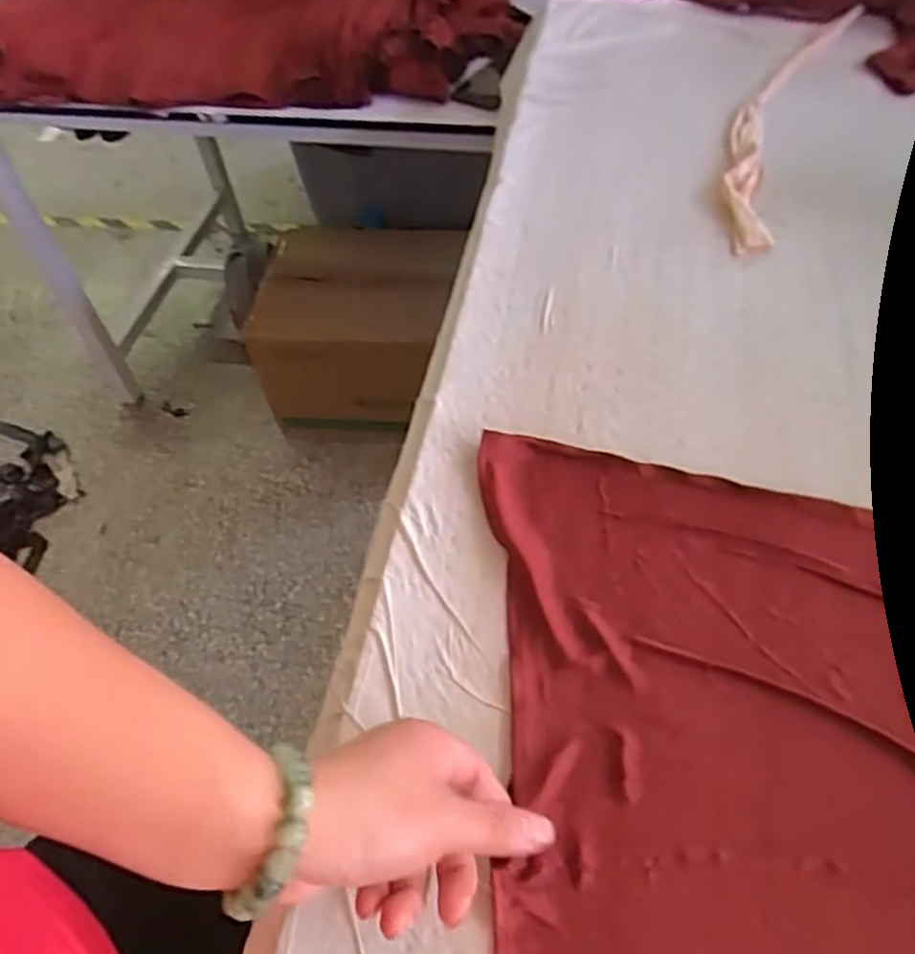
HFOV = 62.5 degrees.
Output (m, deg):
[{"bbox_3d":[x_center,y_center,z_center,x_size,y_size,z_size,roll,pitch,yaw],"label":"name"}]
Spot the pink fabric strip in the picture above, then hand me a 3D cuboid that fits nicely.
[{"bbox_3d":[0.340,-0.384,0.799,0.076,0.017,0.474,19,57,17],"label":"pink fabric strip"}]

